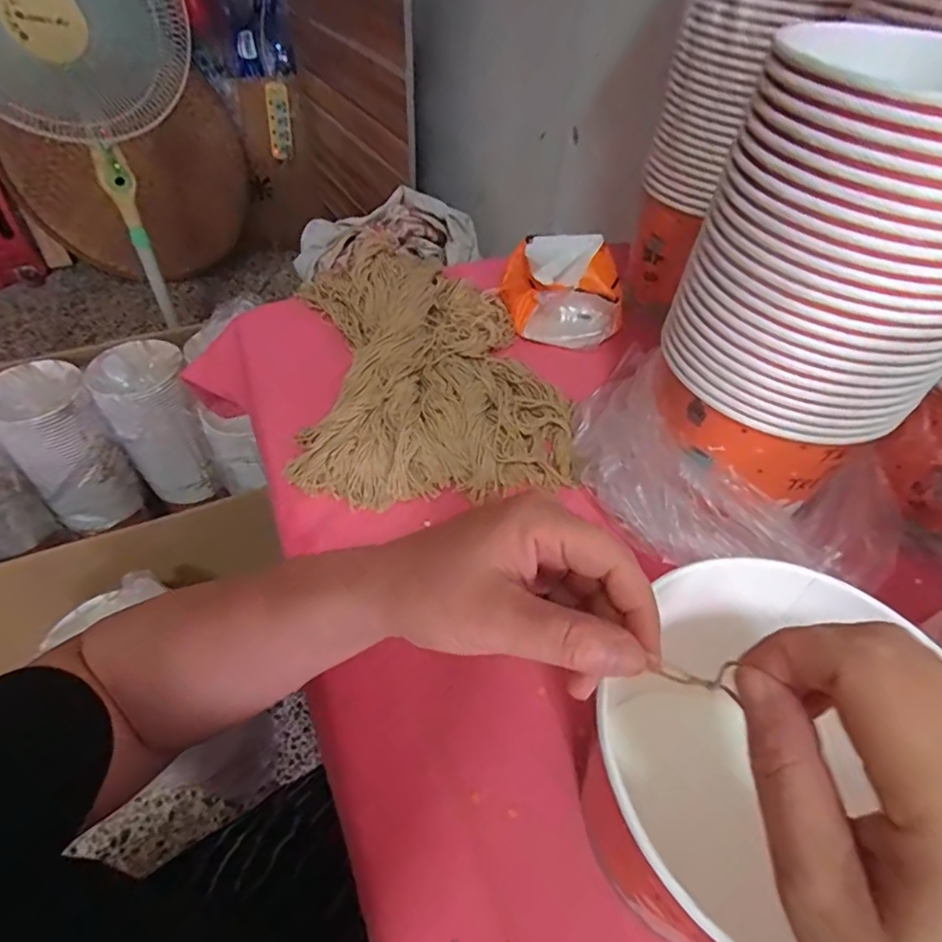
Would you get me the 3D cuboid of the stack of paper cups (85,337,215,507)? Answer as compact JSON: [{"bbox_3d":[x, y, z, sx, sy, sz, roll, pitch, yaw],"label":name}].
[{"bbox_3d":[-0.626,-0.094,1.143,0.158,0.308,0.167,-24,54,-23],"label":"stack of paper cups"}]

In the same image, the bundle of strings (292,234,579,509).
[{"bbox_3d":[-0.041,-0.113,0.538,0.235,0.050,0.330,-4,51,-5],"label":"bundle of strings"}]

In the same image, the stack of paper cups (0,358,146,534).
[{"bbox_3d":[-0.779,-0.039,1.090,0.164,0.314,0.151,-29,55,-26],"label":"stack of paper cups"}]

